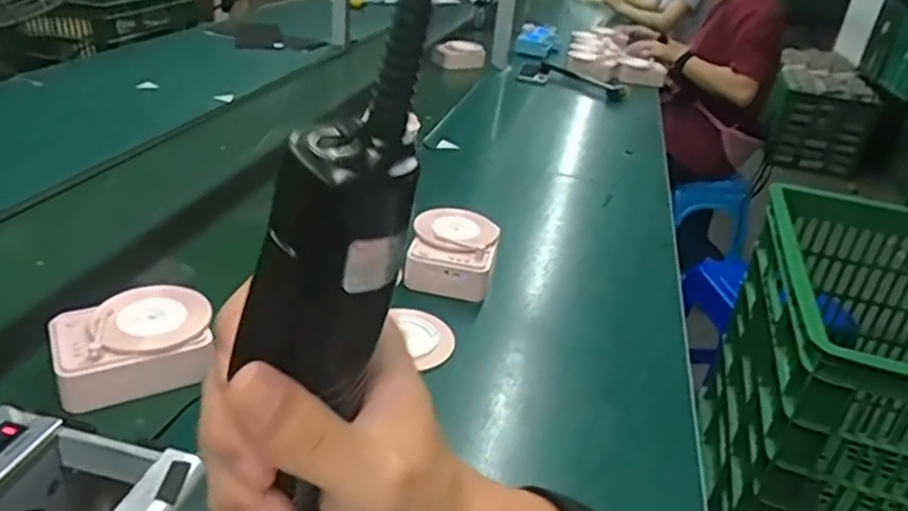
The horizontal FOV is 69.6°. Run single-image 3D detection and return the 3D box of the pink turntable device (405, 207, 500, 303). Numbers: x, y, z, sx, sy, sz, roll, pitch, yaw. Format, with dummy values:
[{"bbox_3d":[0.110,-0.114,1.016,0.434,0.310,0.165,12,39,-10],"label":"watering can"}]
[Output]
[{"bbox_3d":[-0.002,-0.005,0.795,0.103,0.061,0.116,8,29,2],"label":"pink turntable device"}]

